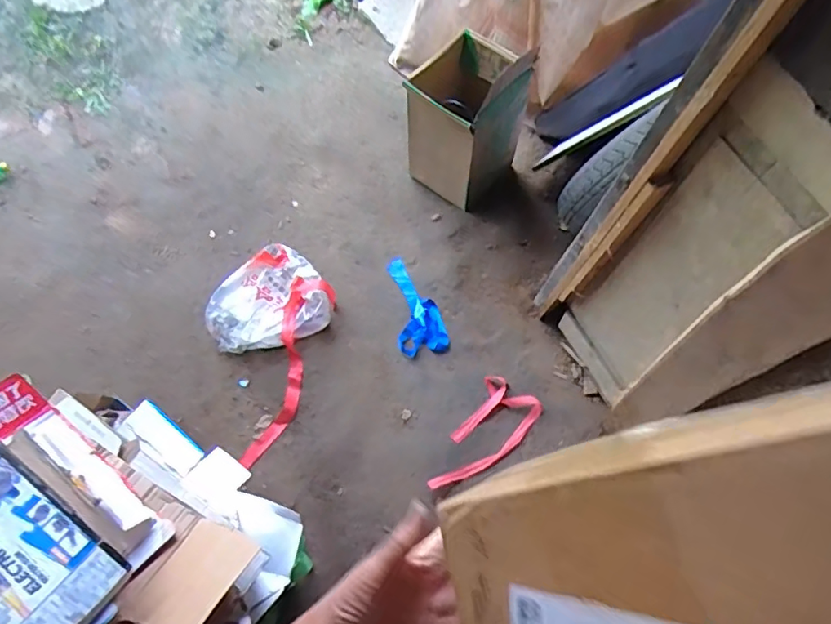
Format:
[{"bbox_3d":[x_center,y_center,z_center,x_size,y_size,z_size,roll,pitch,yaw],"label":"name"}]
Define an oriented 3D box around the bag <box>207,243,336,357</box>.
[{"bbox_3d":[-0.360,-0.009,1.374,0.286,0.121,0.211,-40,69,-18],"label":"bag"}]

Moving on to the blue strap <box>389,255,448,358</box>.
[{"bbox_3d":[-0.003,-0.028,1.444,0.121,0.028,0.295,-11,63,-6],"label":"blue strap"}]

